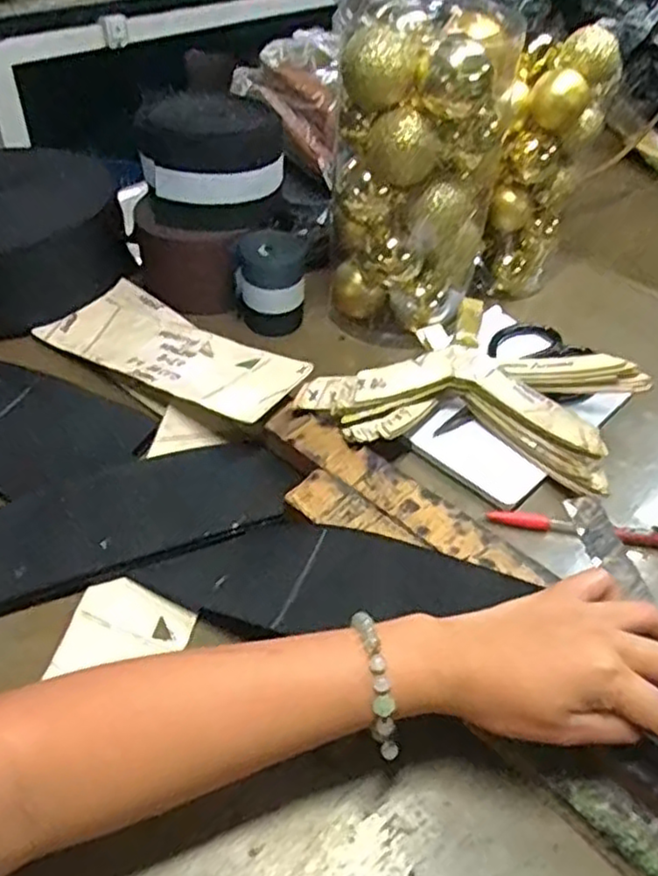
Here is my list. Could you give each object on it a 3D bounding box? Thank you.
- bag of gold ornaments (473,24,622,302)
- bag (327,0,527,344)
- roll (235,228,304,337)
[{"bbox_3d":[0.192,-0.242,0.658,0.103,0.225,0.075,-3,45,-6],"label":"bag of gold ornaments"},{"bbox_3d":[0.071,-0.223,0.607,0.137,0.250,0.112,11,45,8],"label":"bag"},{"bbox_3d":[-0.055,-0.142,0.650,0.063,0.085,0.051,-3,45,-6],"label":"roll"}]

